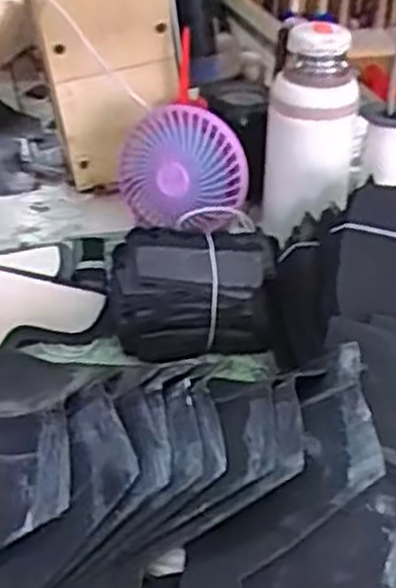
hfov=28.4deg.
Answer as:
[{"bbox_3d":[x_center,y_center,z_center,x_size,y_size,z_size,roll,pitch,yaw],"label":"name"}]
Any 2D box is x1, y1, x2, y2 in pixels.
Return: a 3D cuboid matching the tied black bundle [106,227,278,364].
[{"bbox_3d":[-0.007,-0.007,0.700,0.142,0.088,0.092,-4,34,-8],"label":"tied black bundle"}]

